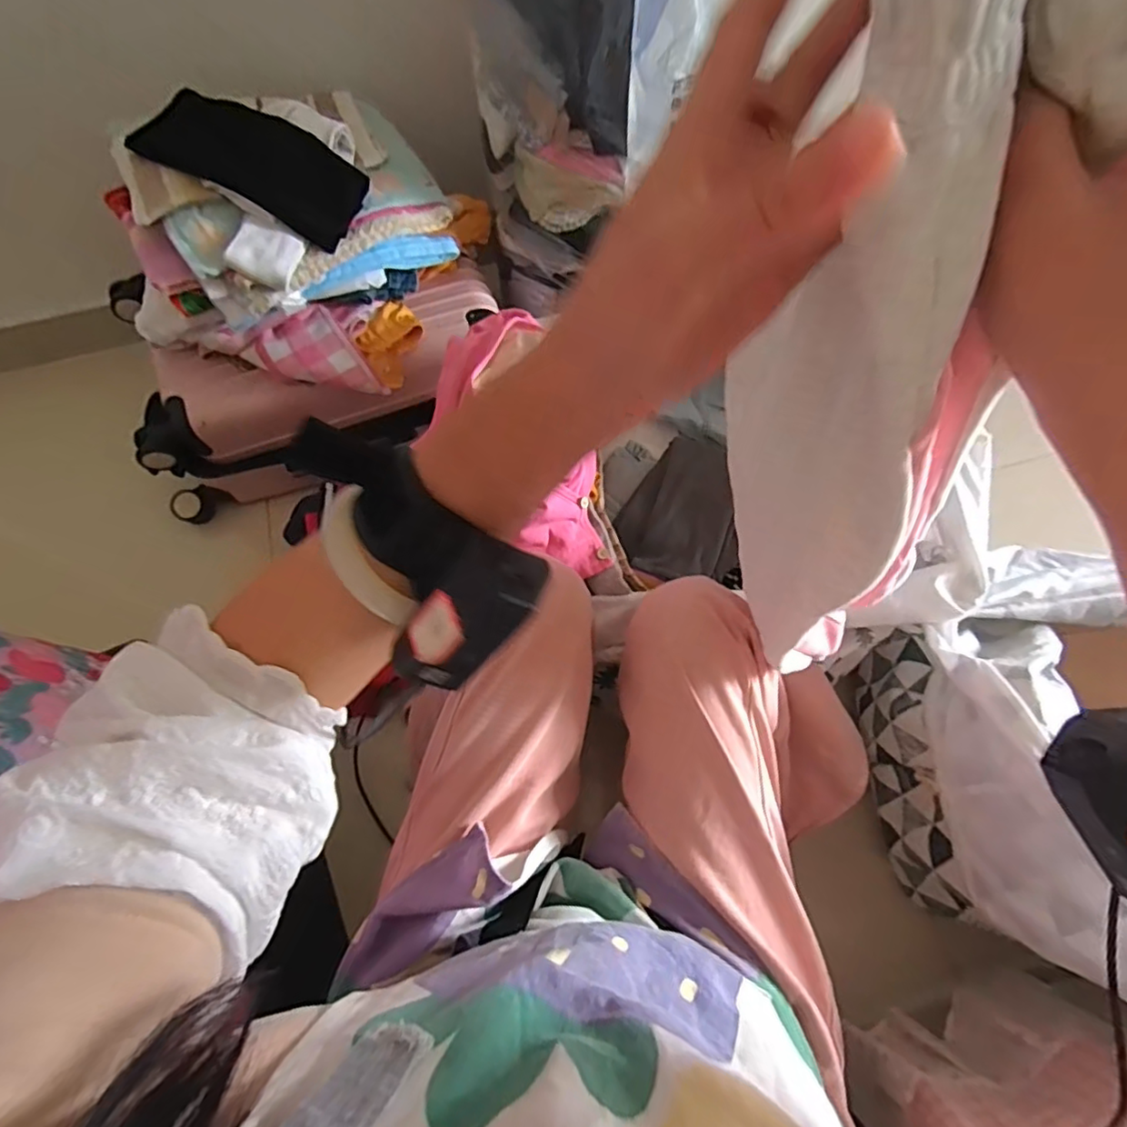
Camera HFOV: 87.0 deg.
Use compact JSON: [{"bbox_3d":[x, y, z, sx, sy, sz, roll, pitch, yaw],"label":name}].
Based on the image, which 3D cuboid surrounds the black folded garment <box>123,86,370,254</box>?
[{"bbox_3d":[-0.411,-0.515,0.778,0.292,0.091,0.113,25,69,12],"label":"black folded garment"}]

